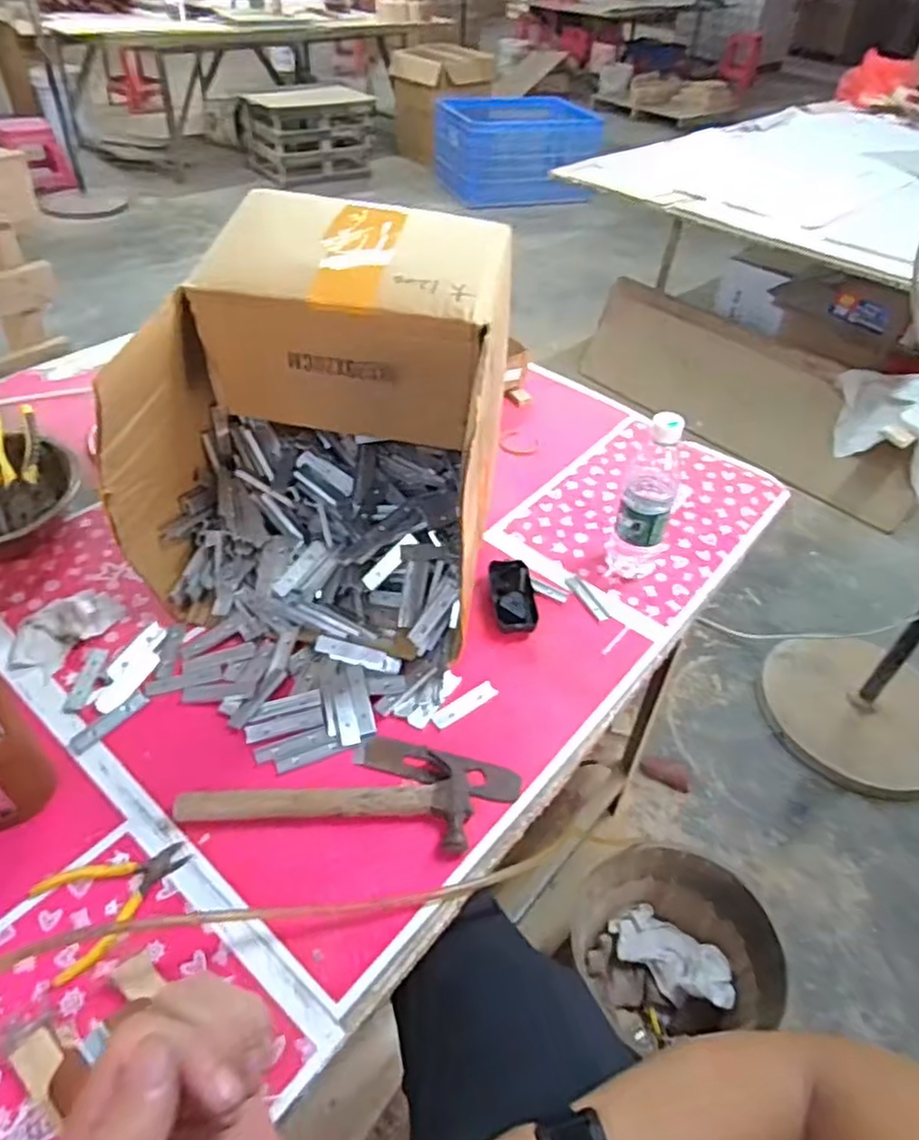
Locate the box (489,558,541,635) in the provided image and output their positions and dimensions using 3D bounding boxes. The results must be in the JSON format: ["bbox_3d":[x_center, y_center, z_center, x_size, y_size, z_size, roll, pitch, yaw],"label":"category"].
[{"bbox_3d":[0.068,0.031,0.876,0.054,0.027,0.108,-3,46,-7],"label":"box"}]

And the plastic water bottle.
[{"bbox_3d":[0.232,-0.086,0.854,0.070,0.224,0.065,18,45,13],"label":"plastic water bottle"}]

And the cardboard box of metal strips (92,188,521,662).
[{"bbox_3d":[-0.148,-0.145,0.774,0.361,0.383,0.303,9,45,5],"label":"cardboard box of metal strips"}]

